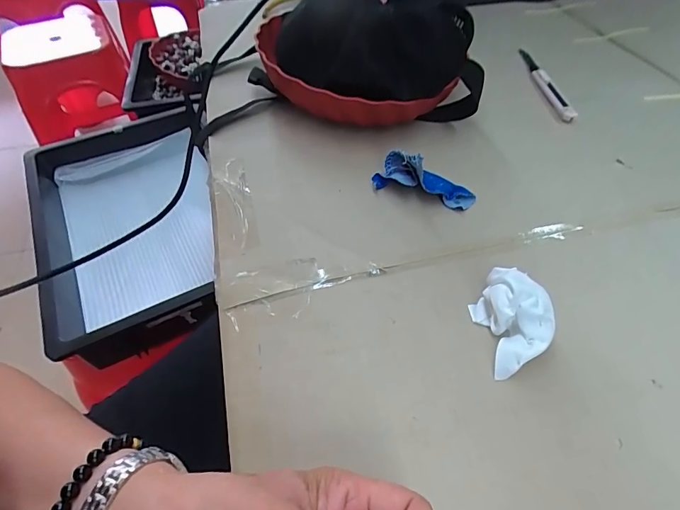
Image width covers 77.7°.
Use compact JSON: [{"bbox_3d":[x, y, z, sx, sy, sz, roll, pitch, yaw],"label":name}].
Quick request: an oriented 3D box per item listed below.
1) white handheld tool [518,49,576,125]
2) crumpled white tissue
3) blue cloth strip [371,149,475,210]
[{"bbox_3d":[0.249,-0.213,0.521,0.026,0.009,0.175,-3,50,-1],"label":"white handheld tool"},{"bbox_3d":[0.117,0.043,0.283,0.041,0.041,0.063,-8,50,-5],"label":"crumpled white tissue"},{"bbox_3d":[0.080,-0.069,0.384,0.091,0.046,0.029,21,53,3],"label":"blue cloth strip"}]

